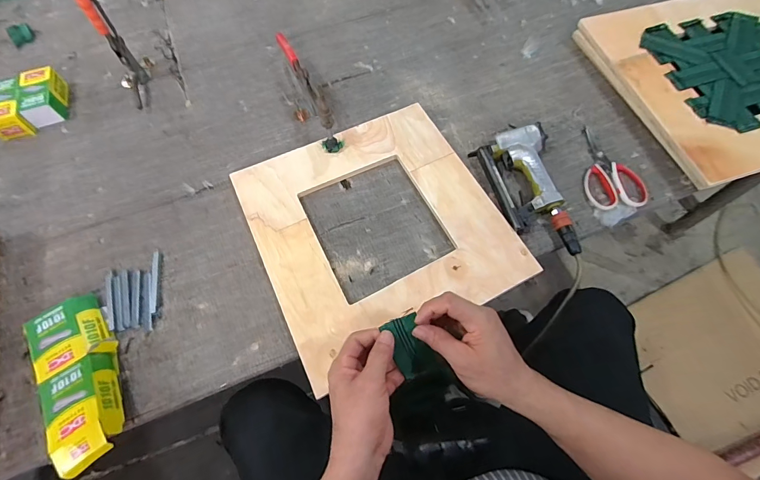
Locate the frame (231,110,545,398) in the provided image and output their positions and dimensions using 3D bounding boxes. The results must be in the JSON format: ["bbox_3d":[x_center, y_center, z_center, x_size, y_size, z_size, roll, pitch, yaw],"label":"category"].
[{"bbox_3d":[-0.011,-0.035,0.653,0.399,0.014,0.420,-27,66,-10],"label":"frame"}]

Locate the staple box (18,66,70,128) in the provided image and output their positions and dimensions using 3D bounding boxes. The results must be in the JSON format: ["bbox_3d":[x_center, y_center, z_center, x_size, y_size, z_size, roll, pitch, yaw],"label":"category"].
[{"bbox_3d":[-0.723,-0.309,0.810,0.070,0.051,0.131,-19,65,-7],"label":"staple box"}]

